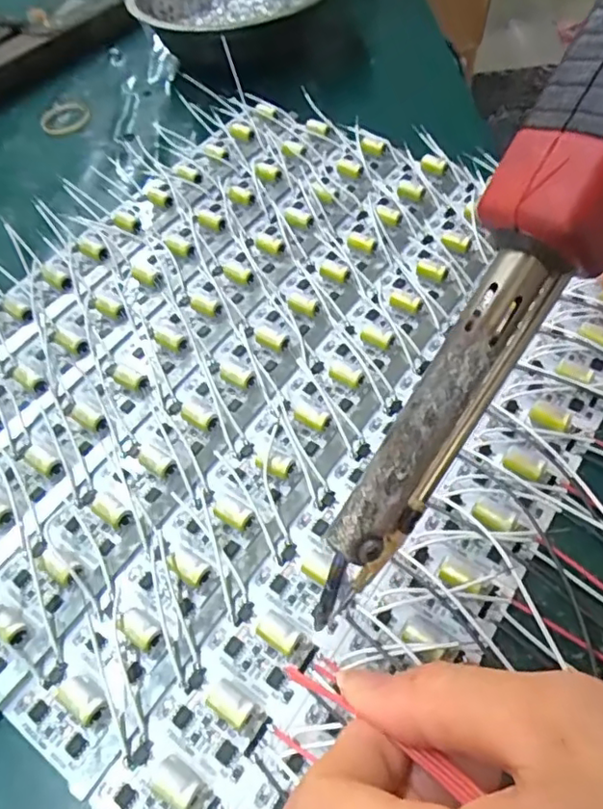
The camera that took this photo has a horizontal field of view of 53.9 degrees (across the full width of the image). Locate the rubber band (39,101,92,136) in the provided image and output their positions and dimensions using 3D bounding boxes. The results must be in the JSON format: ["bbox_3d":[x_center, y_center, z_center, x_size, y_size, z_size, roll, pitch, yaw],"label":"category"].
[{"bbox_3d":[-0.151,-0.185,0.381,0.029,0.007,0.030,-7,54,0],"label":"rubber band"}]

